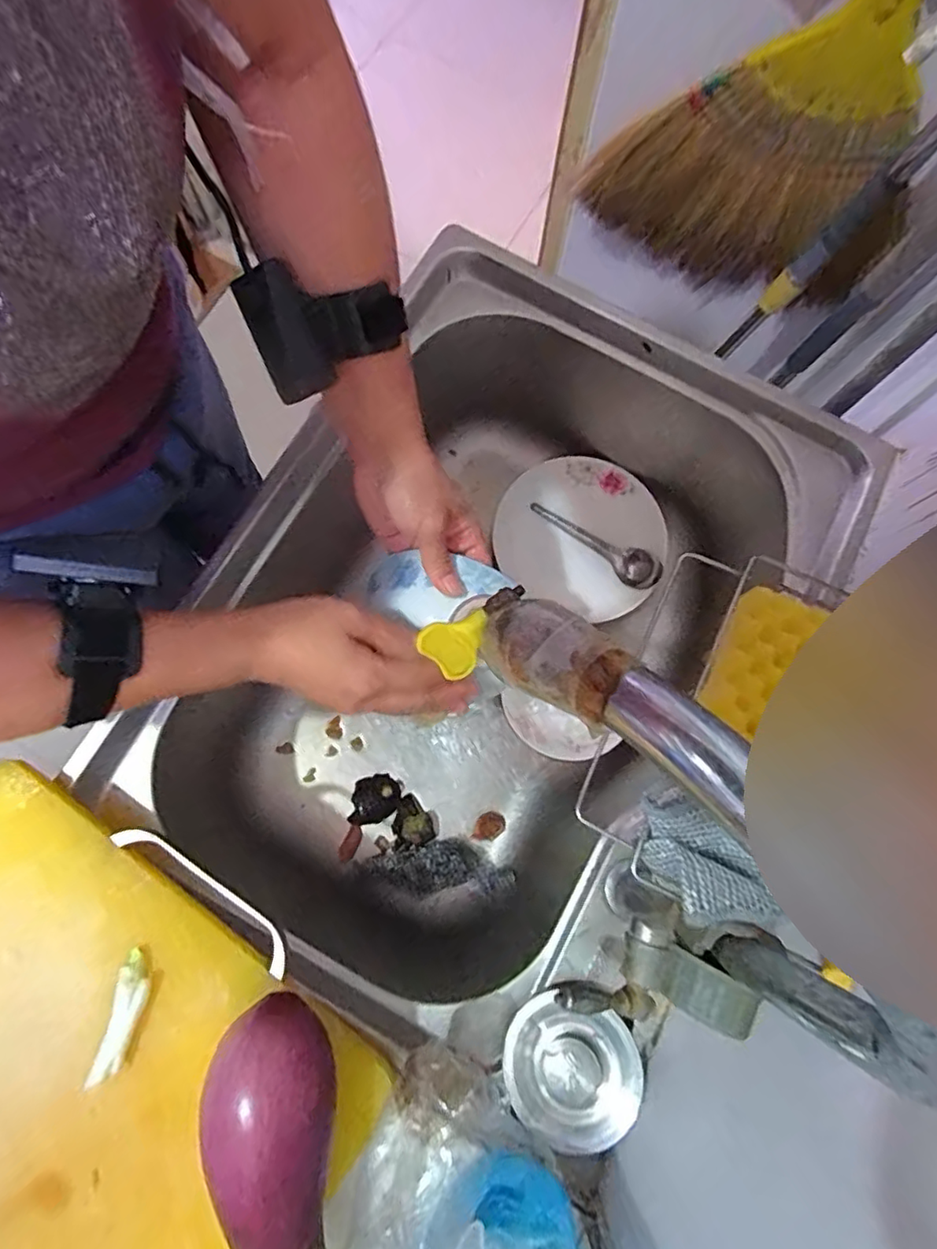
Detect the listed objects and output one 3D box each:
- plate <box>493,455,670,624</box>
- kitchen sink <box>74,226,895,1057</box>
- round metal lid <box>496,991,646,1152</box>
[{"bbox_3d":[0.122,-0.094,0.646,0.179,0.029,0.156,23,88,5],"label":"plate"},{"bbox_3d":[0.016,0.002,0.527,0.388,0.204,0.560,34,78,6],"label":"kitchen sink"},{"bbox_3d":[0.063,0.277,0.371,0.083,0.013,0.081,-8,61,16],"label":"round metal lid"}]

